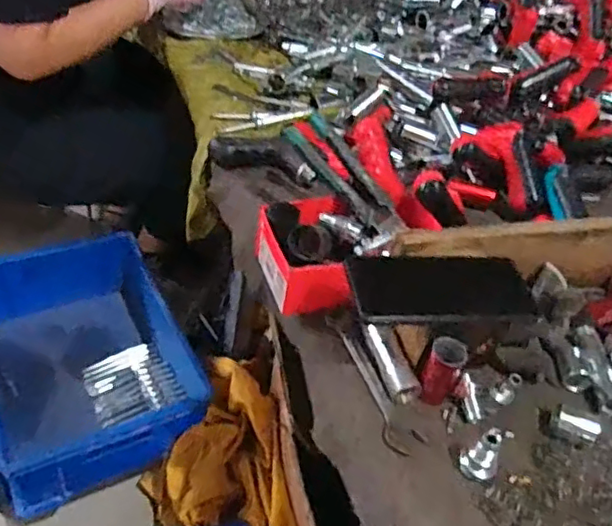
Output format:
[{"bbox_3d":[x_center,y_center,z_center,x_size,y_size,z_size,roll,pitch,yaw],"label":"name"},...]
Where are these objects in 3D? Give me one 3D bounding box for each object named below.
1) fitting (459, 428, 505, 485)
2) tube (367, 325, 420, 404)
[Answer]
[{"bbox_3d":[0.144,0.156,0.480,0.024,0.044,0.028,-25,54,-33],"label":"fitting"},{"bbox_3d":[0.078,0.093,0.552,0.027,0.025,0.073,-8,46,-20],"label":"tube"}]

